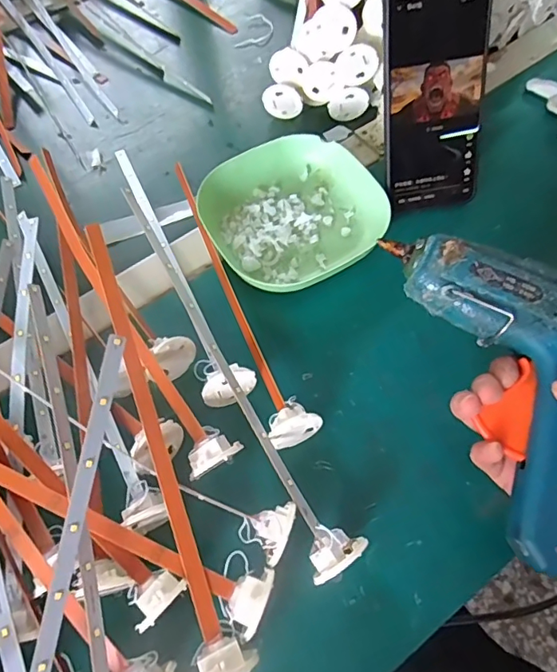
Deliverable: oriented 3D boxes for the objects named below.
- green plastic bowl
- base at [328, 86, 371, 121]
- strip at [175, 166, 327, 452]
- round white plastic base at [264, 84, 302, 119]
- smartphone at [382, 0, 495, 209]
[{"bbox_3d":[0.013,-0.103,0.423,0.136,0.034,0.132,-30,64,-12],"label":"green plastic bowl"},{"bbox_3d":[0.068,-0.225,0.488,0.038,0.031,0.006,-5,62,1],"label":"base"},{"bbox_3d":[-0.040,-0.034,0.393,0.033,0.034,0.261,-24,63,-9],"label":"strip"},{"bbox_3d":[0.005,-0.230,0.500,0.040,0.034,0.010,16,64,12],"label":"round white plastic base"},{"bbox_3d":[0.121,-0.180,0.389,0.077,0.162,0.011,-11,32,-2],"label":"smartphone"}]

